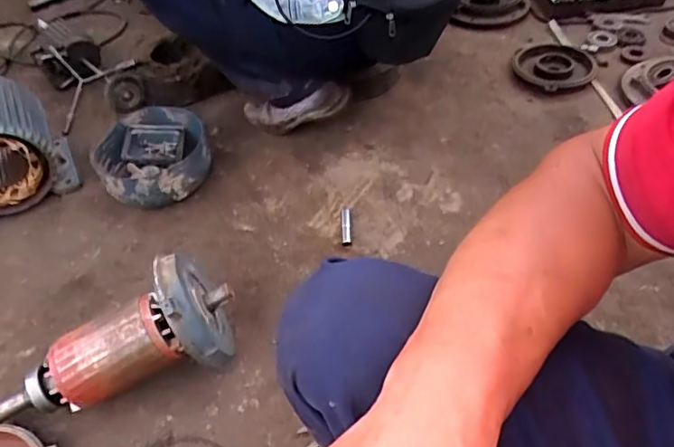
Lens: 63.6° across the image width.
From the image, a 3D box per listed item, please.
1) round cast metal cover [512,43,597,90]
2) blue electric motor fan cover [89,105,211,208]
[{"bbox_3d":[0.475,-0.353,1.198,0.158,0.024,0.169,-1,46,1],"label":"round cast metal cover"},{"bbox_3d":[-0.368,-0.126,1.092,0.221,0.093,0.214,-15,47,-11],"label":"blue electric motor fan cover"}]

